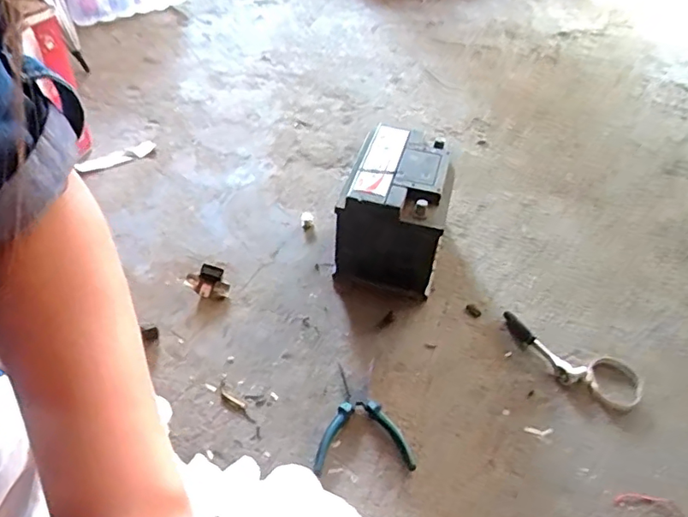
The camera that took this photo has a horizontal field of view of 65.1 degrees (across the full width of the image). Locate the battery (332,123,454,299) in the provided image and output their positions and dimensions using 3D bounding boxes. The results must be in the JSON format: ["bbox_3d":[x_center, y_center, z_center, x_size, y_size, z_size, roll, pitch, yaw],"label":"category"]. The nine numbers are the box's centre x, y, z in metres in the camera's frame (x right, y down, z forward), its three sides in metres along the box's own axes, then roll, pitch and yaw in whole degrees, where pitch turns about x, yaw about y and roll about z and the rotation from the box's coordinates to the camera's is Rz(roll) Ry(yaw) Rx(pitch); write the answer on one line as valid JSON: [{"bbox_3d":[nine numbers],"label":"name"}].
[{"bbox_3d":[0.089,-0.081,0.929,0.164,0.192,0.213,12,45,8],"label":"battery"}]

